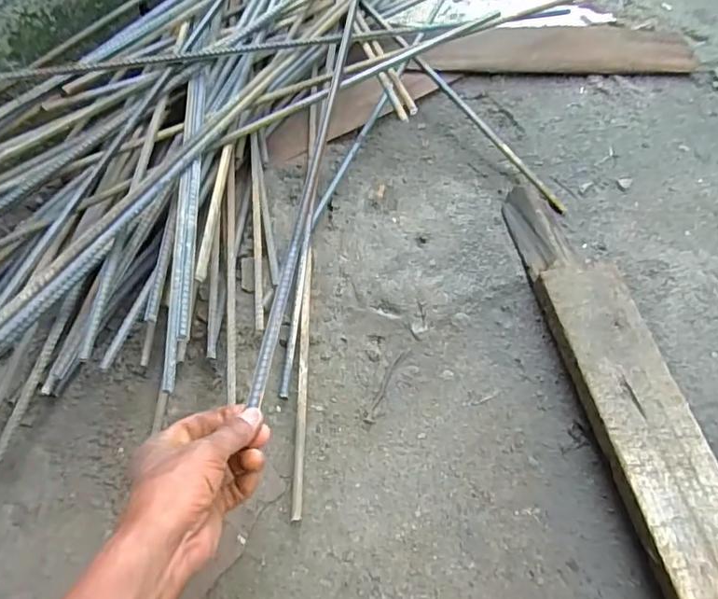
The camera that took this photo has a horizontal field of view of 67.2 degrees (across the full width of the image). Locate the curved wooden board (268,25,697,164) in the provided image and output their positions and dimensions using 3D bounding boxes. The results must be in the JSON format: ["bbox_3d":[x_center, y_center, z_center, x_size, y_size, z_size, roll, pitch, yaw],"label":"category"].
[{"bbox_3d":[0.198,-0.368,0.879,0.724,0.029,0.174,-16,62,-8],"label":"curved wooden board"}]

